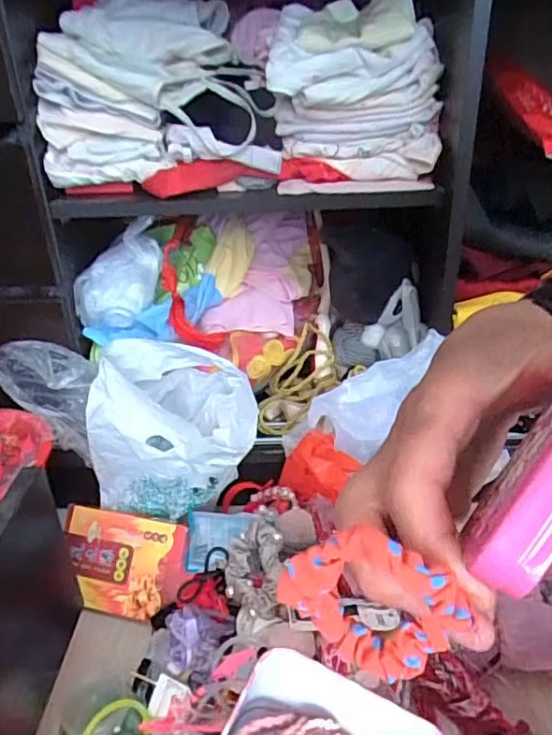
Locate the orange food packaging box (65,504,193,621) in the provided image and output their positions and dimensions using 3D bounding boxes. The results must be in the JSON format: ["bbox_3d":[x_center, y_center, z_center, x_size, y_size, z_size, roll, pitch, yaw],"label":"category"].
[{"bbox_3d":[-0.167,0.209,0.615,0.146,0.101,0.010,6,-12,13],"label":"orange food packaging box"}]

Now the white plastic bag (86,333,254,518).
[{"bbox_3d":[-0.105,0.072,0.628,0.179,0.178,0.113,8,31,18],"label":"white plastic bag"}]

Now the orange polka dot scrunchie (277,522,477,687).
[{"bbox_3d":[0.029,0.074,0.182,0.052,0.056,0.016,4,30,11],"label":"orange polka dot scrunchie"}]

